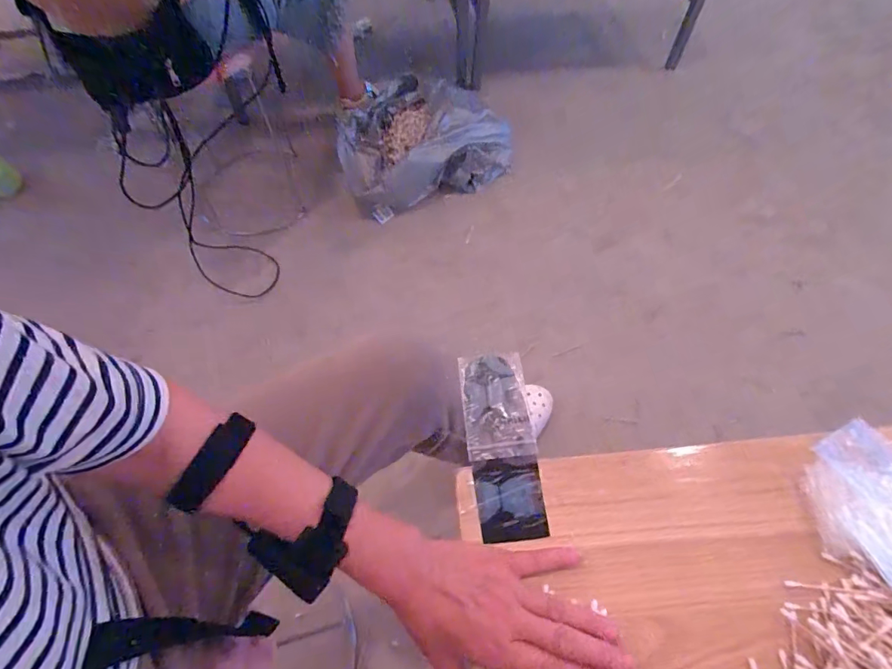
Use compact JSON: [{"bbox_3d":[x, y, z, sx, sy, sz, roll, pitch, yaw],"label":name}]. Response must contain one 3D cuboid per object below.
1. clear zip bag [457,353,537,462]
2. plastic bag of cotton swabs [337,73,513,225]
[{"bbox_3d":[0.050,0.070,0.446,0.065,0.008,0.107,-4,61,-2],"label":"clear zip bag"},{"bbox_3d":[-0.076,-0.599,1.341,0.495,0.158,0.441,-15,62,-9],"label":"plastic bag of cotton swabs"}]

